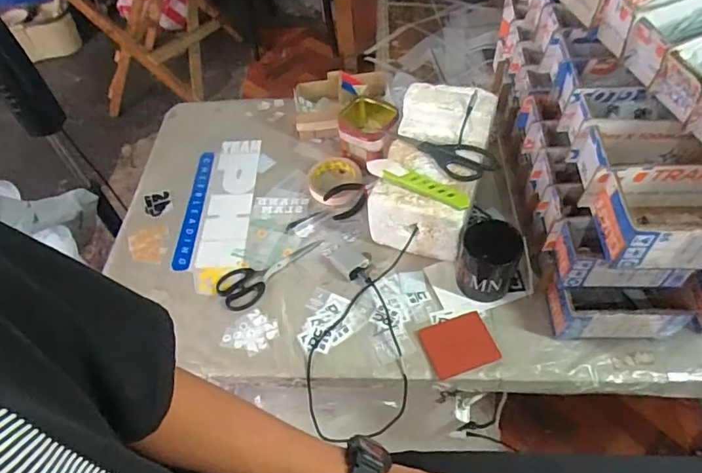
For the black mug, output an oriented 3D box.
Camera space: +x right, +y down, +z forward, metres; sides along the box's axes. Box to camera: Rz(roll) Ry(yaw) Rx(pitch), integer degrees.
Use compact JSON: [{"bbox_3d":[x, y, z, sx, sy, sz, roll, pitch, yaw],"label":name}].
[{"bbox_3d":[0.198,0.037,0.742,0.077,0.081,0.094,14,56,14],"label":"black mug"}]

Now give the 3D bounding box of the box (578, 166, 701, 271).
[{"bbox_3d":[0.368,-0.020,0.581,0.165,0.071,0.096,-2,53,3],"label":"box"}]

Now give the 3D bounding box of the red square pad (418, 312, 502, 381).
[{"bbox_3d":[0.151,0.150,0.712,0.092,0.007,0.077,-16,54,-7],"label":"red square pad"}]

